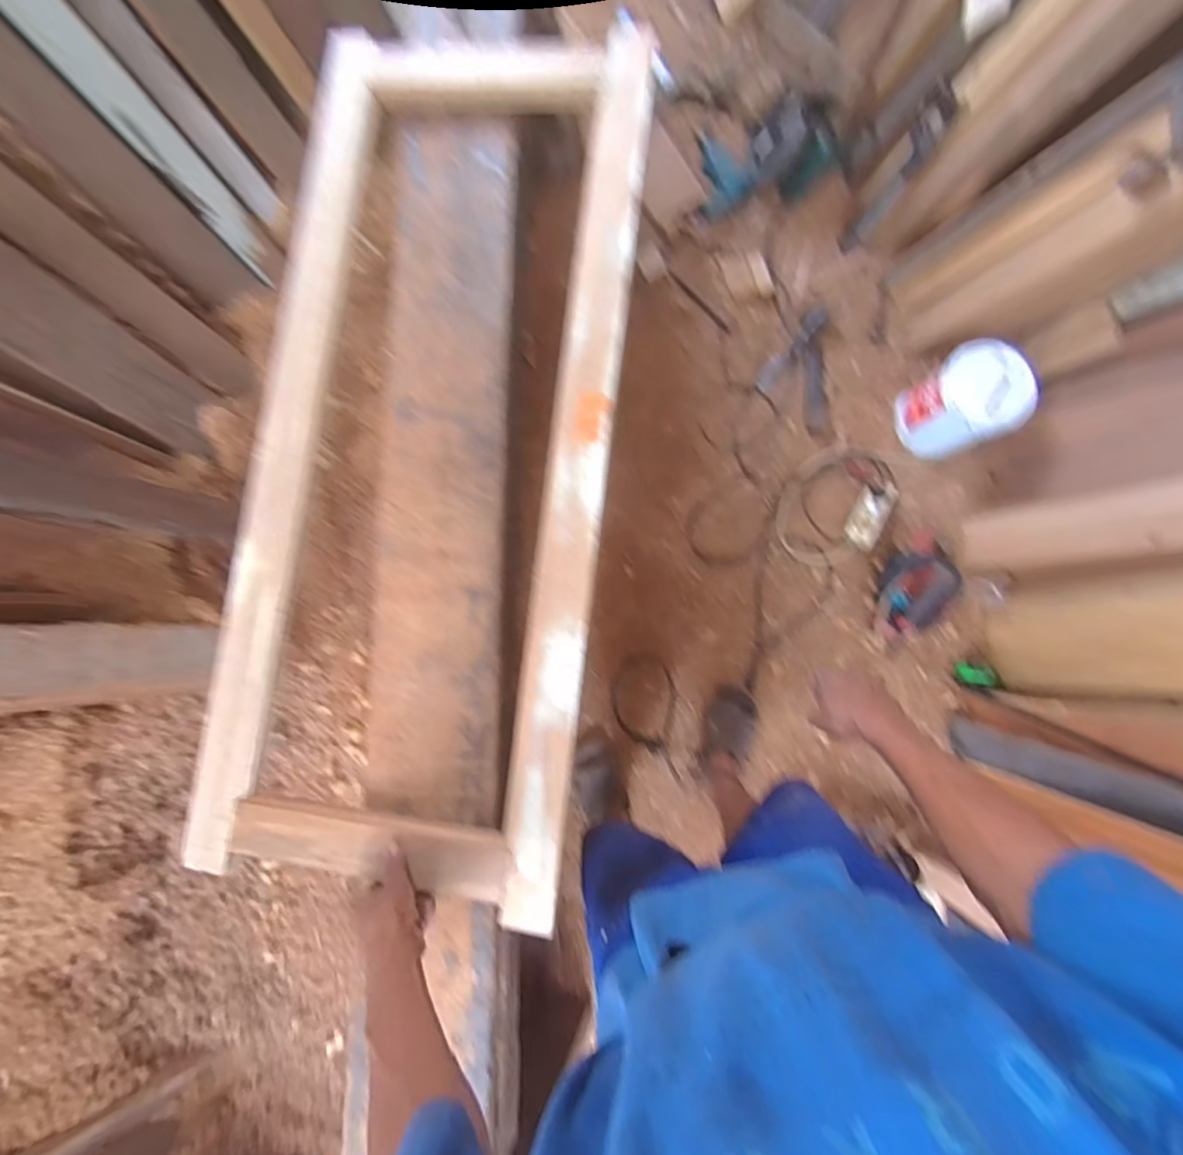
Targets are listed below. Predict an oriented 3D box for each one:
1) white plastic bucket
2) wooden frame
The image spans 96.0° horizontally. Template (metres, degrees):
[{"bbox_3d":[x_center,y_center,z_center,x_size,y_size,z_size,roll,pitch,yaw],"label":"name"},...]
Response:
[{"bbox_3d":[0.830,-0.390,1.191,0.206,0.197,0.198,0,85,5],"label":"white plastic bucket"},{"bbox_3d":[-0.205,-0.200,0.691,0.475,0.078,1.141,6,86,6],"label":"wooden frame"}]

